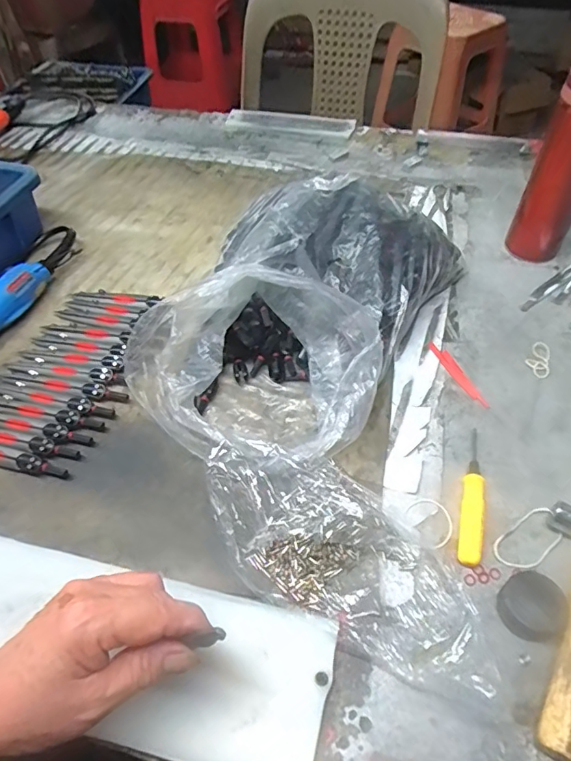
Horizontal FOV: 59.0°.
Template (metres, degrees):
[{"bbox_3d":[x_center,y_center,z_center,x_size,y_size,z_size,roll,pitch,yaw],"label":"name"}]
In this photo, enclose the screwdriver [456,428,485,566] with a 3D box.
[{"bbox_3d":[0.144,0.085,0.388,0.016,0.014,0.115,12,53,11],"label":"screwdriver"}]

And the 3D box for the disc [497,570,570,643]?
[{"bbox_3d":[0.162,0.149,0.331,0.038,0.016,0.039,-1,52,1],"label":"disc"}]

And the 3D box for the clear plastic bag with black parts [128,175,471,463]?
[{"bbox_3d":[0.006,-0.067,0.454,0.209,0.103,0.300,23,56,18],"label":"clear plastic bag with black parts"}]

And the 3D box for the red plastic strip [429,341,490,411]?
[{"bbox_3d":[0.160,-0.007,0.466,0.012,0.005,0.083,-19,54,-13],"label":"red plastic strip"}]

